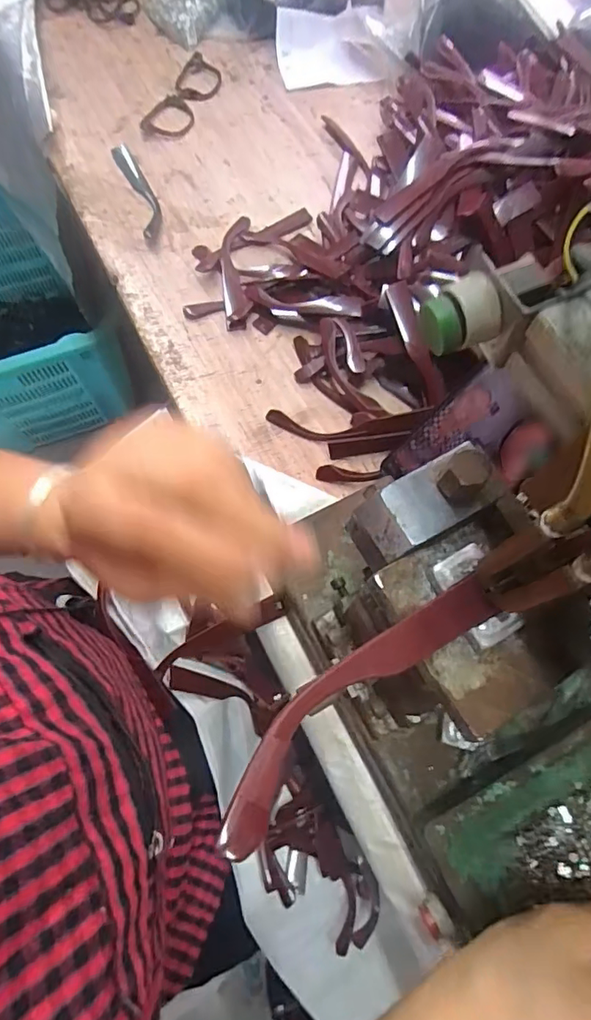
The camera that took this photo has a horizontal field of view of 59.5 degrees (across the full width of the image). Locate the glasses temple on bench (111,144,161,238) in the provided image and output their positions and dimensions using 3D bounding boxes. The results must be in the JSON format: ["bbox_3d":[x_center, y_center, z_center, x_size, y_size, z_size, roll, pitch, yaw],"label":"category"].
[{"bbox_3d":[-0.186,-0.384,0.618,0.030,0.010,0.167,-20,70,-8],"label":"glasses temple on bench"}]

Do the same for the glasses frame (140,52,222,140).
[{"bbox_3d":[-0.150,-0.550,0.690,0.066,0.011,0.173,20,70,7],"label":"glasses frame"}]

